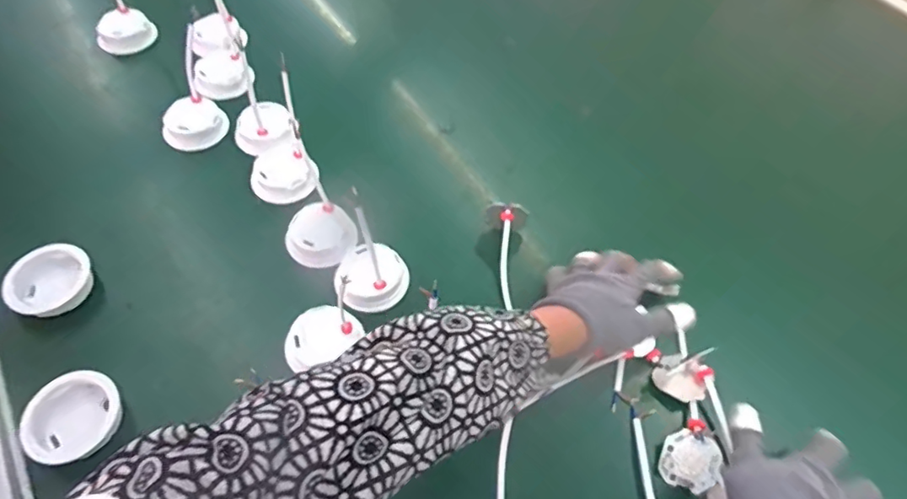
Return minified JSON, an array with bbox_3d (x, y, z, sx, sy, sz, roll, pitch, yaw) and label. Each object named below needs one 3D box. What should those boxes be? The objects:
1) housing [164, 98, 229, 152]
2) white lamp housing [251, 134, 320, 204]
[{"bbox_3d":[-0.305,-0.146,0.652,0.073,0.037,0.061,-11,55,-11],"label":"housing"},{"bbox_3d":[-0.192,-0.085,0.619,0.066,0.039,0.069,1,53,-2],"label":"white lamp housing"}]

